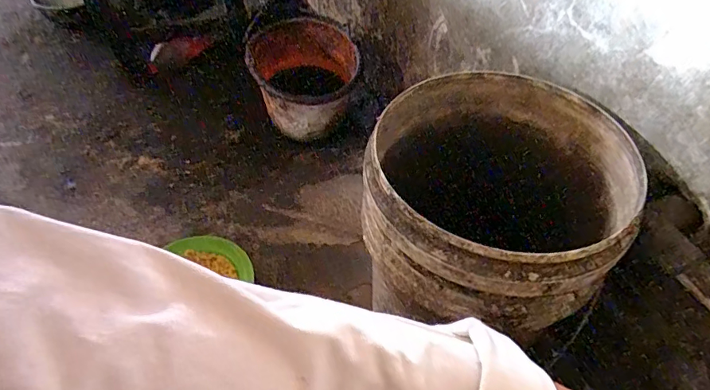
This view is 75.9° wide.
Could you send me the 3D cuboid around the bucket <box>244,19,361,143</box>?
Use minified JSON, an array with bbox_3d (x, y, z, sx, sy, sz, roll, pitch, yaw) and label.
[{"bbox_3d":[-0.119,-0.285,1.087,0.243,0.160,0.251,1,51,-1],"label":"bucket"}]

